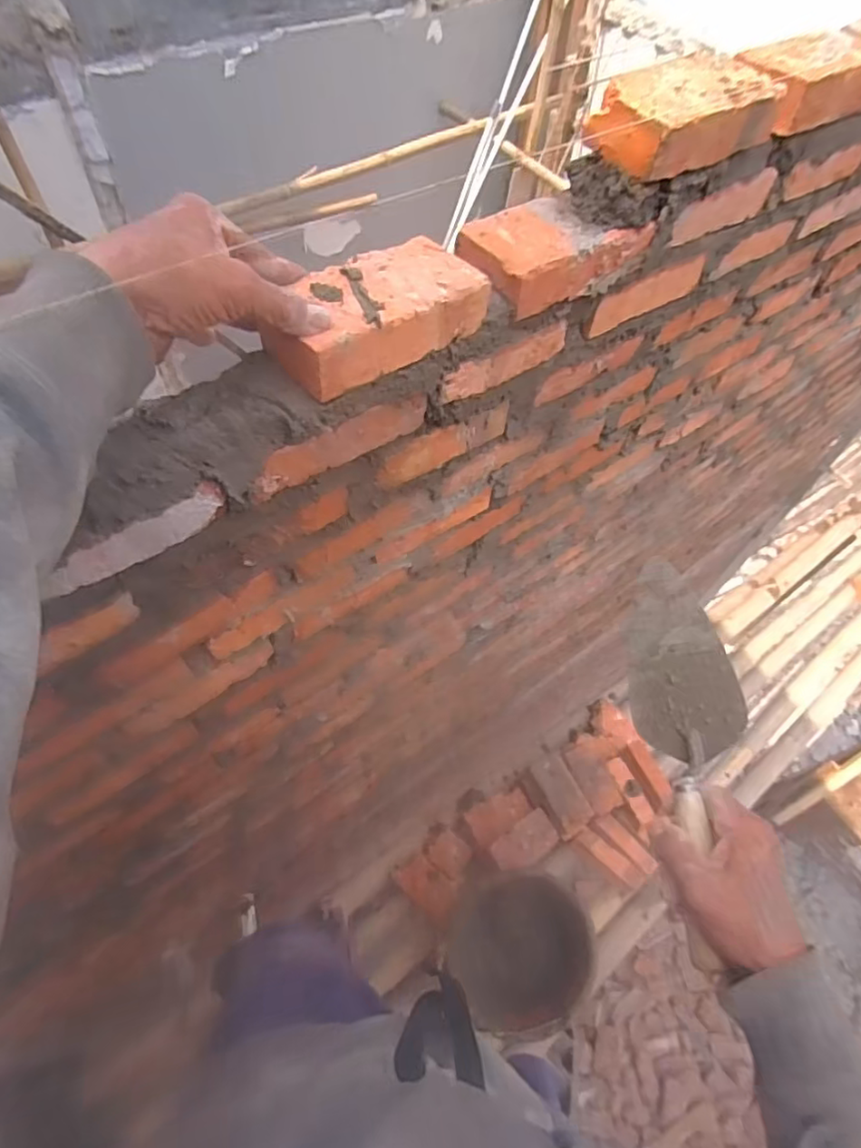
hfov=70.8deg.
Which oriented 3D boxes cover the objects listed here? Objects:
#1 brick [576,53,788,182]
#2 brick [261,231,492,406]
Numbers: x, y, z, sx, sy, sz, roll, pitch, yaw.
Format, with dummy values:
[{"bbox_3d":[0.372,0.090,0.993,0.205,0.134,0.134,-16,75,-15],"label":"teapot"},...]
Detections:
[{"bbox_3d":[0.204,-0.368,0.485,0.158,0.041,0.078,-31,64,-22],"label":"brick"},{"bbox_3d":[-0.039,-0.184,0.427,0.149,0.039,0.072,-34,66,-23],"label":"brick"}]

